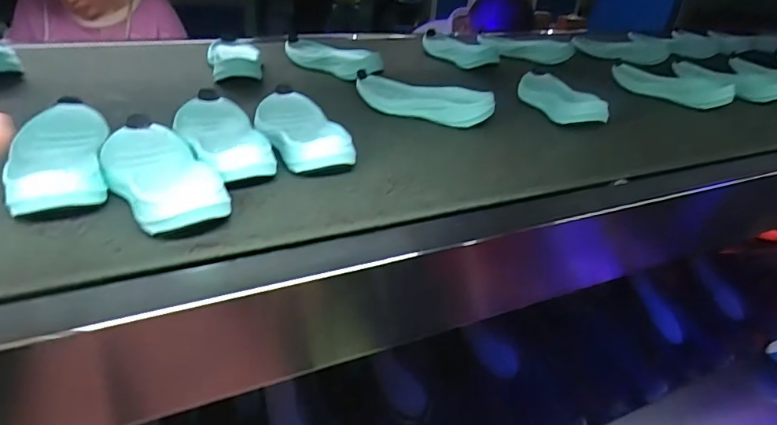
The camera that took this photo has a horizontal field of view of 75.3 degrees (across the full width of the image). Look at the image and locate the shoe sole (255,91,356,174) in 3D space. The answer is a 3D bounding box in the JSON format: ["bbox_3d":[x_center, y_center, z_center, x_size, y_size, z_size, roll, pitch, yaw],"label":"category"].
[{"bbox_3d":[-0.101,-0.100,0.568,0.076,0.031,0.183,-10,38,-24],"label":"shoe sole"}]

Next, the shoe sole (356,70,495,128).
[{"bbox_3d":[0.041,-0.161,0.693,0.202,0.036,0.075,20,36,17],"label":"shoe sole"}]

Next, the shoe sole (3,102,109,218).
[{"bbox_3d":[-0.303,-0.054,0.464,0.073,0.027,0.185,-9,38,-23],"label":"shoe sole"}]

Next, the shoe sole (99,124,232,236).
[{"bbox_3d":[-0.210,-0.041,0.457,0.079,0.030,0.189,-16,41,-31],"label":"shoe sole"}]

